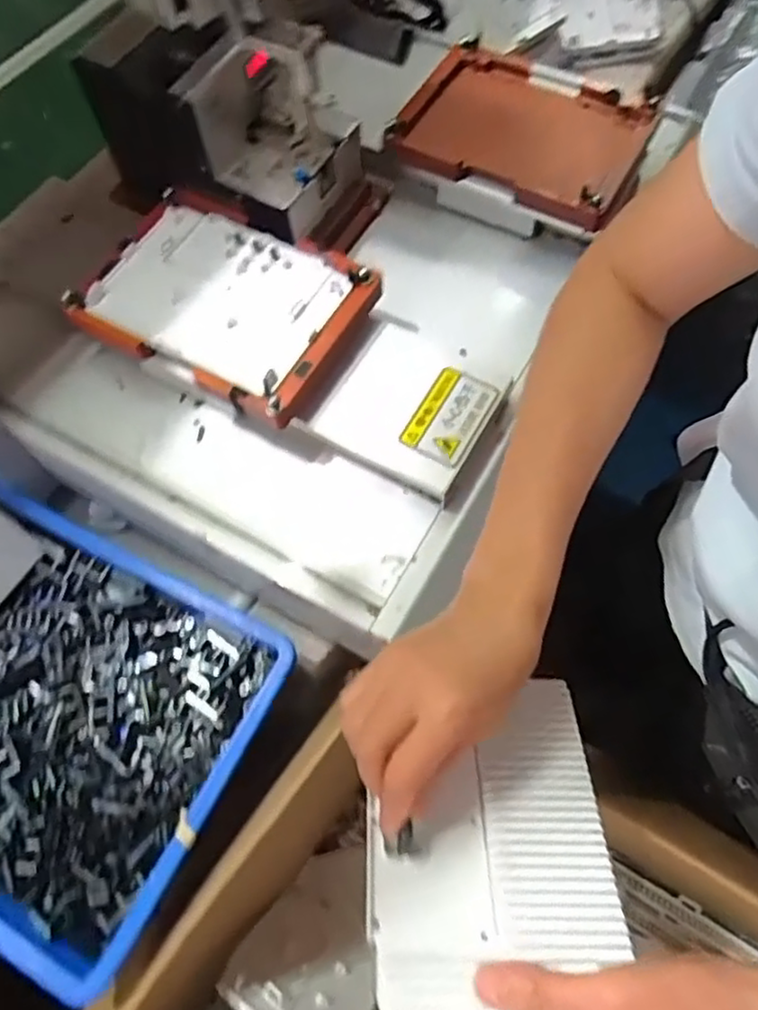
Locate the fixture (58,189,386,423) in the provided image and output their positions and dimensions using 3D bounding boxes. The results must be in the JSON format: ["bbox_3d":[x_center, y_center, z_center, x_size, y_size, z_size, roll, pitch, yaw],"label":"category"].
[{"bbox_3d":[-0.129,-0.176,0.580,0.218,0.032,0.160,26,68,15],"label":"fixture"}]

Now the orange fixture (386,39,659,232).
[{"bbox_3d":[0.142,-0.365,0.653,0.216,0.028,0.181,25,68,14],"label":"orange fixture"}]

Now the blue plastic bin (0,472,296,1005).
[{"bbox_3d":[-0.309,0.153,0.597,0.409,0.102,0.305,26,68,15],"label":"blue plastic bin"}]

